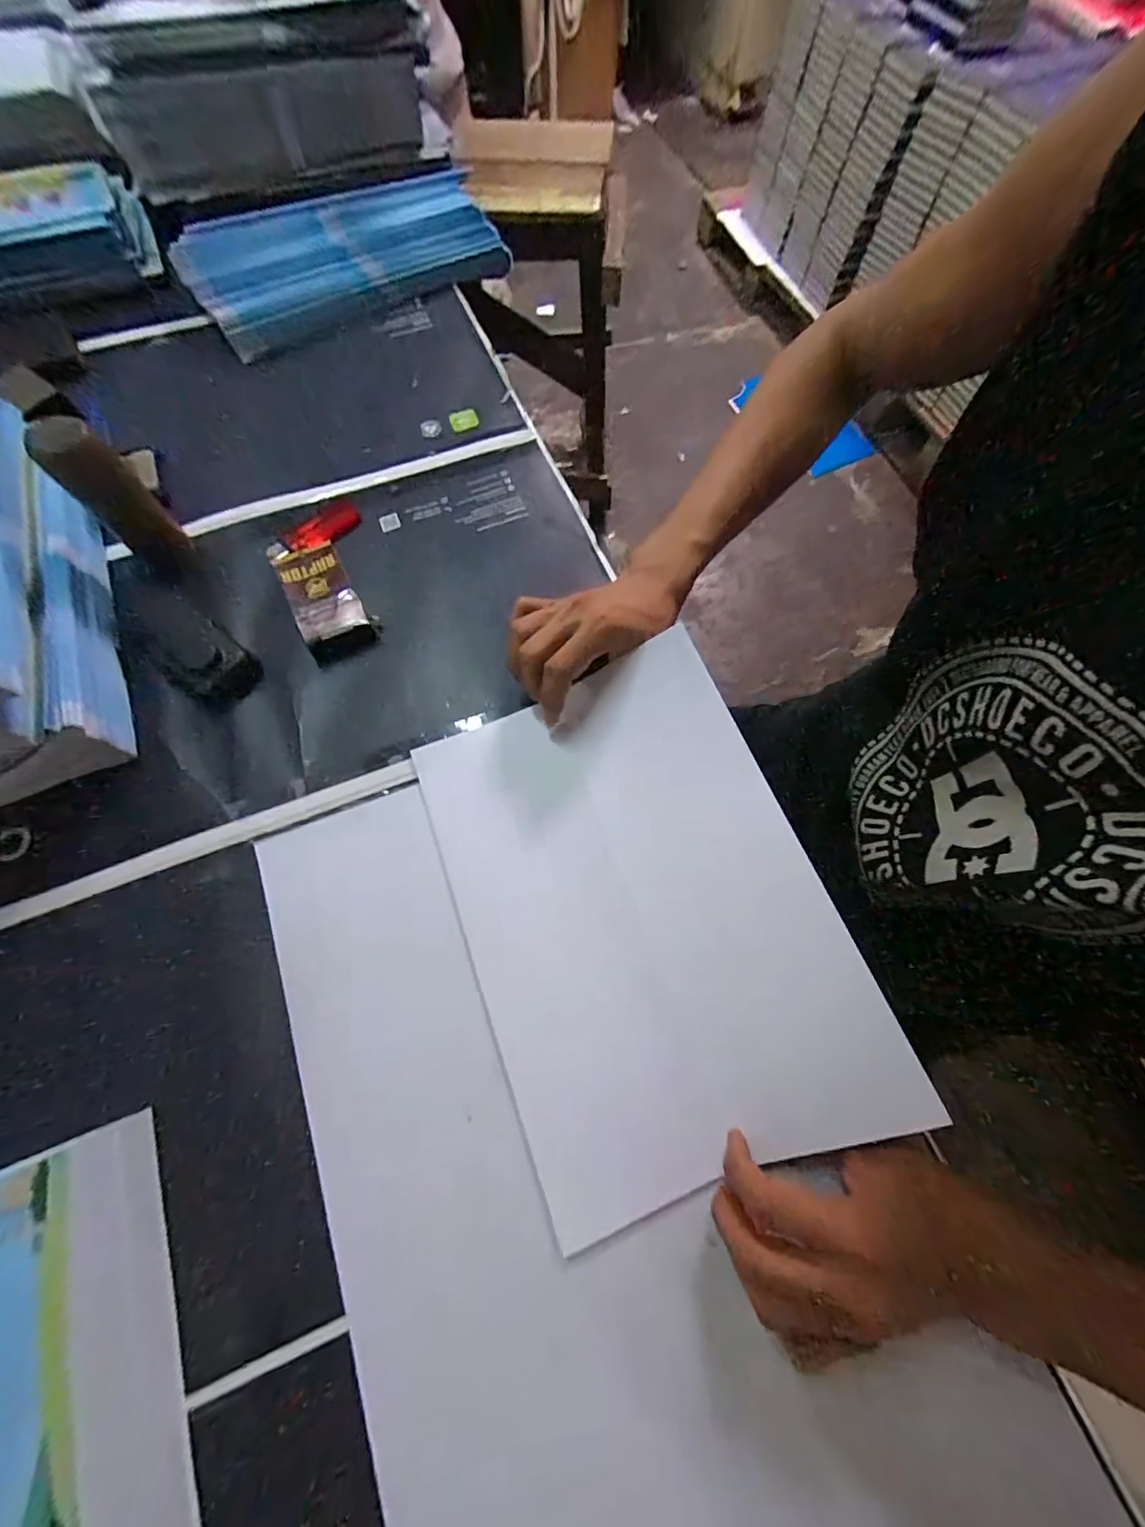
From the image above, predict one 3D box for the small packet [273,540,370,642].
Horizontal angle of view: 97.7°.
[{"bbox_3d":[-0.196,-0.133,0.391,0.048,0.016,0.087,-27,73,-10],"label":"small packet"}]

